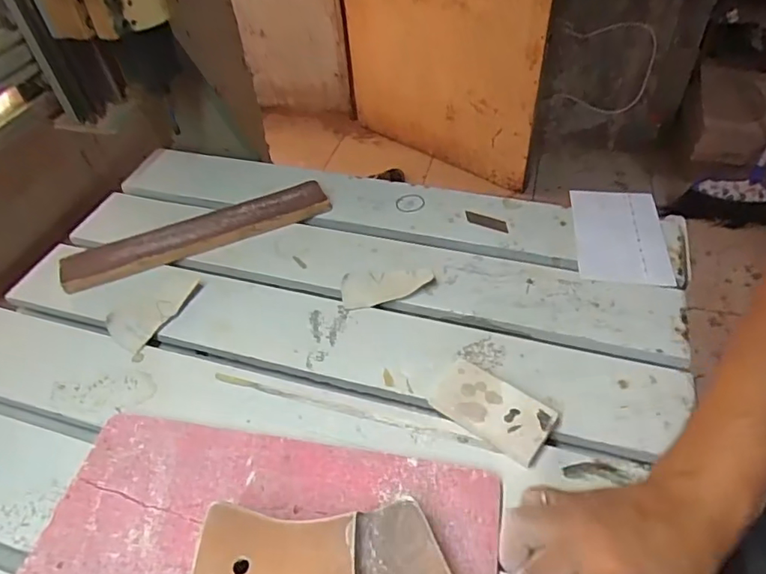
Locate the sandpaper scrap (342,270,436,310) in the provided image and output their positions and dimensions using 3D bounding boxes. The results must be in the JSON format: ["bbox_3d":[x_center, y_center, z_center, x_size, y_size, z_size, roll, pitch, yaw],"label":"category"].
[{"bbox_3d":[0.004,-0.004,0.564,0.096,0.018,0.040,-11,47,-6],"label":"sandpaper scrap"}]

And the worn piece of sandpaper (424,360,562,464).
[{"bbox_3d":[0.090,0.103,0.452,0.099,0.019,0.050,27,54,26],"label":"worn piece of sandpaper"}]

